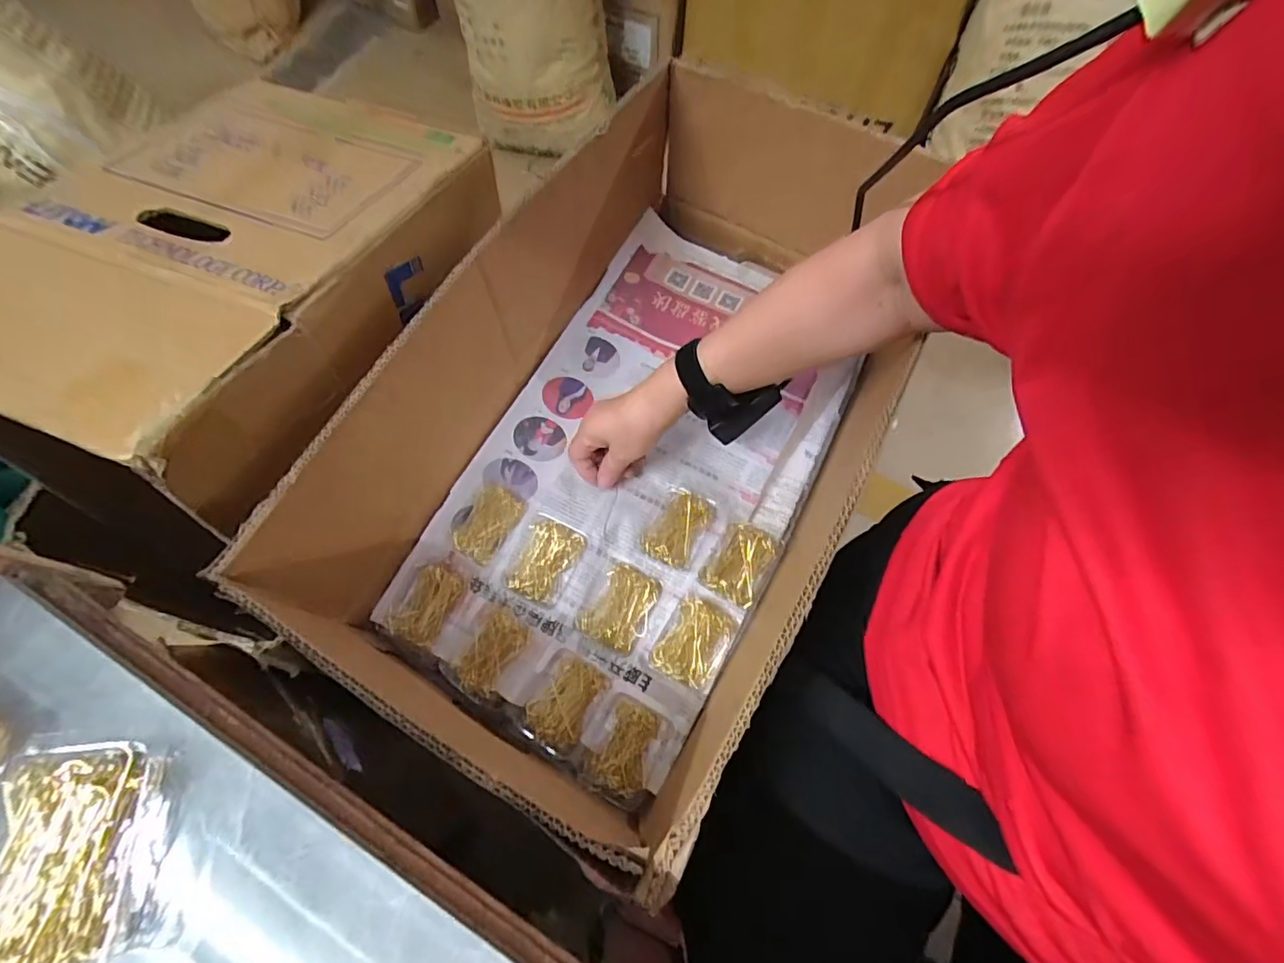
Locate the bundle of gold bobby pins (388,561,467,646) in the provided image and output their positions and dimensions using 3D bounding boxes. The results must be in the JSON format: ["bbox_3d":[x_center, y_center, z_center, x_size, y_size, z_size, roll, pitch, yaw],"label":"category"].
[{"bbox_3d":[-0.200,0.112,0.507,0.050,0.019,0.069,23,68,10],"label":"bundle of gold bobby pins"}]

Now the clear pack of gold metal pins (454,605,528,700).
[{"bbox_3d":[-0.137,0.150,0.485,0.053,0.024,0.075,27,68,11],"label":"clear pack of gold metal pins"}]

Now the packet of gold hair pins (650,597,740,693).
[{"bbox_3d":[0.047,0.143,0.486,0.058,0.017,0.075,30,69,12],"label":"packet of gold hair pins"}]

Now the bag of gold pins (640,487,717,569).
[{"bbox_3d":[0.036,0.043,0.522,0.048,0.028,0.075,29,69,12],"label":"bag of gold pins"}]

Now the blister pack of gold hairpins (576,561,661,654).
[{"bbox_3d":[-0.020,0.114,0.502,0.057,0.010,0.075,26,68,11],"label":"blister pack of gold hairpins"}]

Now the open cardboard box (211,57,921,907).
[{"bbox_3d":[0.011,-0.073,0.496,0.334,0.199,0.627,26,68,11],"label":"open cardboard box"}]

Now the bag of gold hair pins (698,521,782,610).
[{"bbox_3d":[0.092,0.072,0.505,0.052,0.025,0.074,28,69,12],"label":"bag of gold hair pins"}]

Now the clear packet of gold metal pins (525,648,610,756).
[{"bbox_3d":[-0.072,0.192,0.477,0.058,0.015,0.077,26,68,11],"label":"clear packet of gold metal pins"}]

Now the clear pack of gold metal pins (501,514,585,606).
[{"bbox_3d":[-0.092,0.072,0.511,0.058,0.027,0.075,20,67,8],"label":"clear pack of gold metal pins"}]

